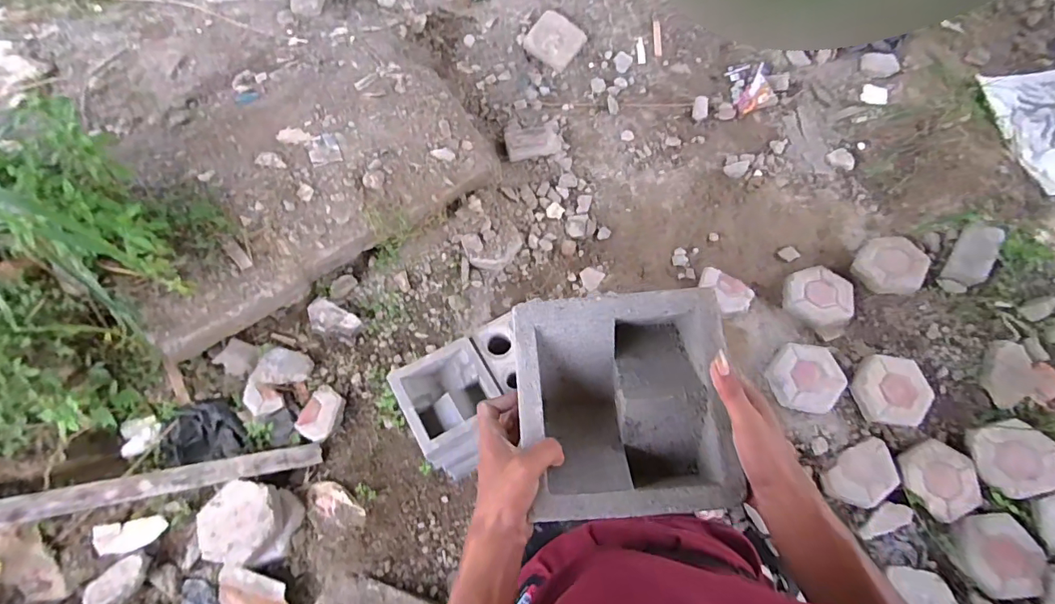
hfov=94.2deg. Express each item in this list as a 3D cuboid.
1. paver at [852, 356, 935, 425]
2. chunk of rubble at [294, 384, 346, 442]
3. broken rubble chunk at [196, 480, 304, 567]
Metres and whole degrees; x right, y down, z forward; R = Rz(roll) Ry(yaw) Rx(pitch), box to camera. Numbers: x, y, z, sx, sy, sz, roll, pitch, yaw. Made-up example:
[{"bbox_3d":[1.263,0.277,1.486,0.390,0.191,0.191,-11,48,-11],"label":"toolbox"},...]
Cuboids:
[{"bbox_3d":[1.142,0.273,1.520,0.241,0.050,0.208,7,68,4],"label":"paver"},{"bbox_3d":[-0.632,0.342,1.508,0.116,0.064,0.157,18,73,4],"label":"chunk of rubble"},{"bbox_3d":[-0.762,0.604,1.341,0.244,0.110,0.201,10,68,6],"label":"broken rubble chunk"}]

